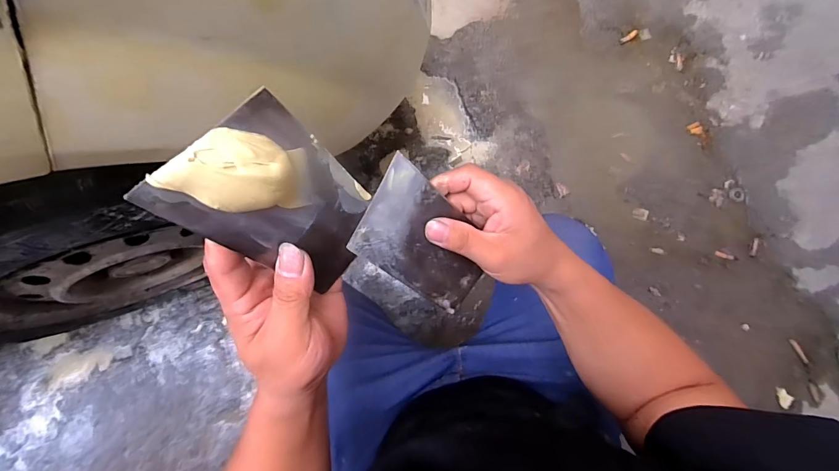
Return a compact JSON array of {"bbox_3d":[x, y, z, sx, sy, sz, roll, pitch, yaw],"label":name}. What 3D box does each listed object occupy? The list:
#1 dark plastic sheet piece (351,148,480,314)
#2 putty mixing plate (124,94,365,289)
[{"bbox_3d":[0.007,0.006,0.298,0.130,0.005,0.072,38,87,-38],"label":"dark plastic sheet piece"},{"bbox_3d":[-0.068,-0.013,0.212,0.013,0.129,0.072,36,83,33],"label":"putty mixing plate"}]

